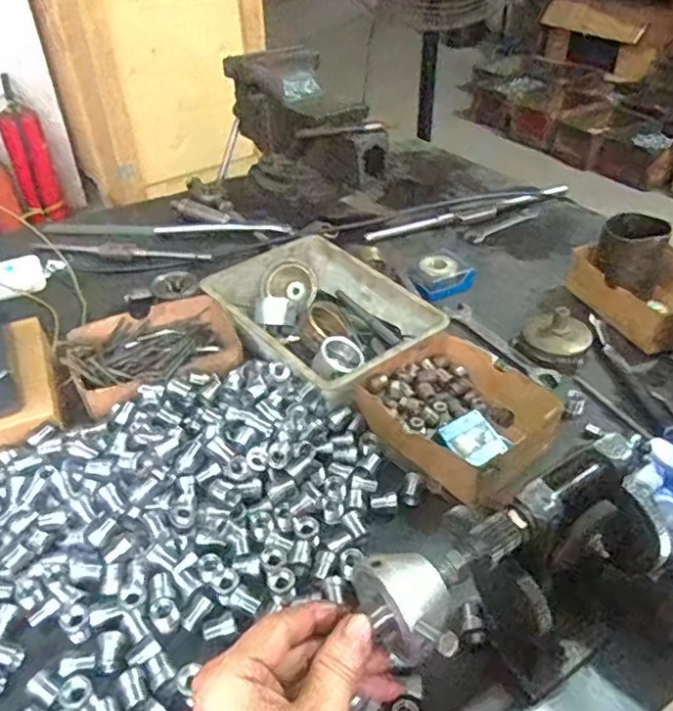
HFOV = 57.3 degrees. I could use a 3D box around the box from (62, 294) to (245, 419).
[{"bbox_3d":[-0.197,-0.003,0.680,0.187,0.035,0.145,-25,45,-27],"label":"box"}]

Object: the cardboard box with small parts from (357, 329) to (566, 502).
[{"bbox_3d":[0.121,0.056,0.608,0.148,0.053,0.179,-29,47,-30],"label":"cardboard box with small parts"}]

